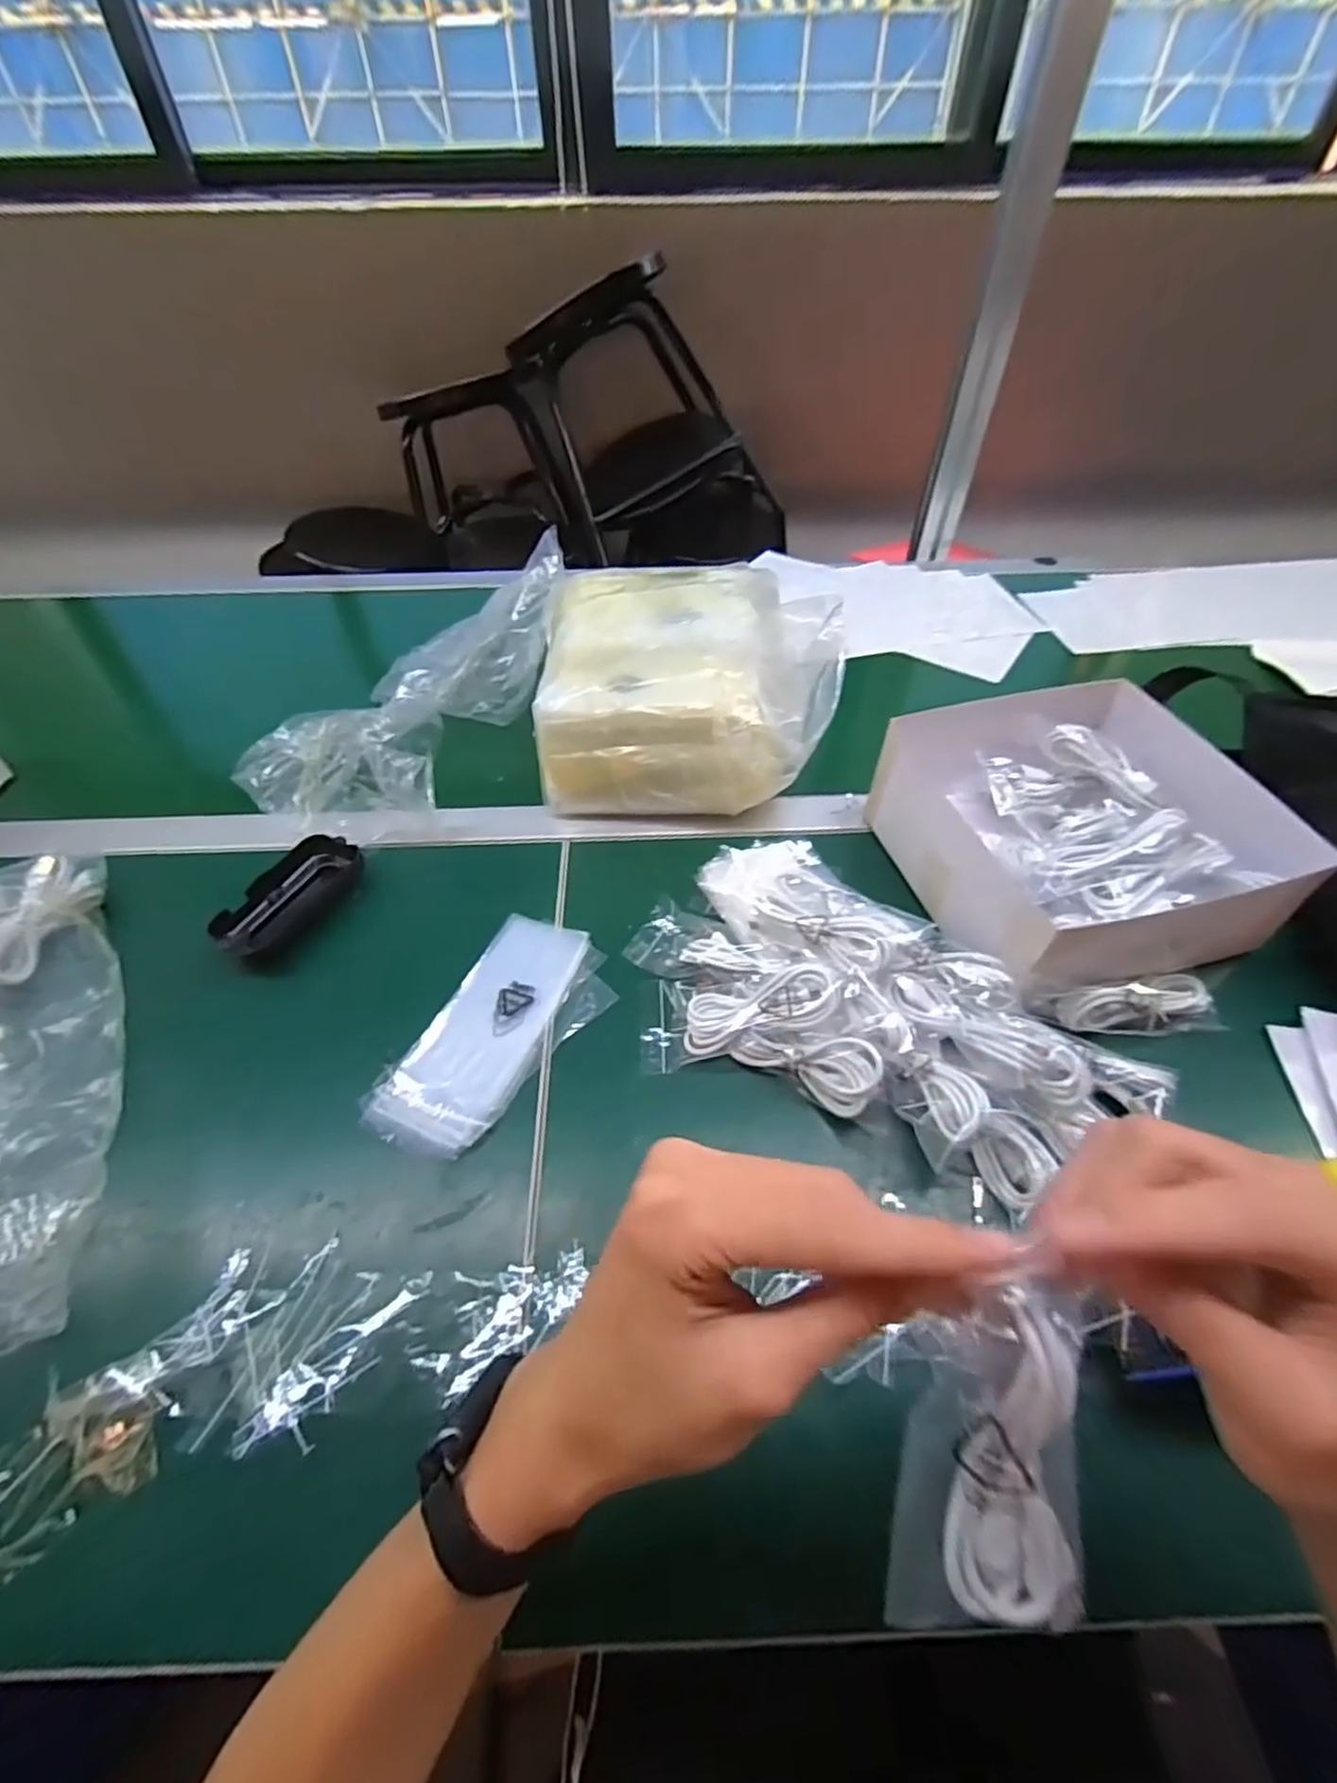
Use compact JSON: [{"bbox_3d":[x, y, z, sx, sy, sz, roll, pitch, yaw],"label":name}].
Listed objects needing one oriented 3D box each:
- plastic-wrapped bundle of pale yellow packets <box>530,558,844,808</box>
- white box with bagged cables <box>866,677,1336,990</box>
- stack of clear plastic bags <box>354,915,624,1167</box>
[{"bbox_3d":[0.013,-0.178,0.586,0.230,0.130,0.222,-1,50,0],"label":"plastic-wrapped bundle of pale yellow packets"},{"bbox_3d":[0.281,-0.046,0.492,0.205,0.090,0.224,-11,50,-9],"label":"white box with bagged cables"},{"bbox_3d":[-0.106,0.089,0.442,0.099,0.011,0.174,19,52,16],"label":"stack of clear plastic bags"}]

